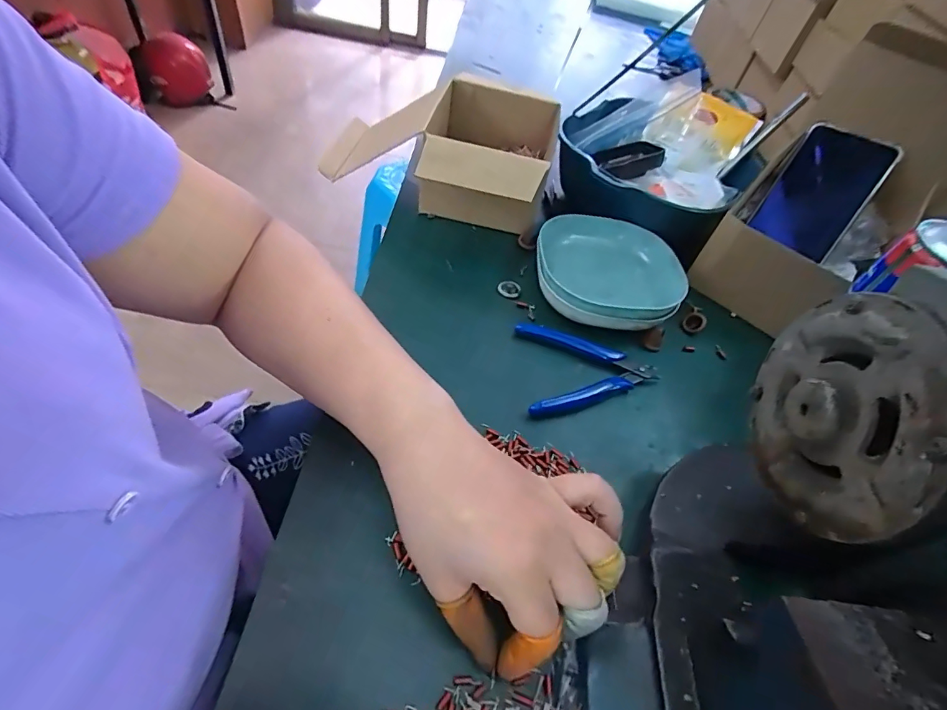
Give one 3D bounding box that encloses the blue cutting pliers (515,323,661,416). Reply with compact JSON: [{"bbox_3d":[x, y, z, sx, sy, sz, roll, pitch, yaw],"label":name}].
[{"bbox_3d":[0.096,0.011,0.388,0.112,0.021,0.086,0,52,-9],"label":"blue cutting pliers"}]

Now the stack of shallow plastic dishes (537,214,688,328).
[{"bbox_3d":[0.121,-0.076,0.446,0.130,0.047,0.132,7,52,-4],"label":"stack of shallow plastic dishes"}]

